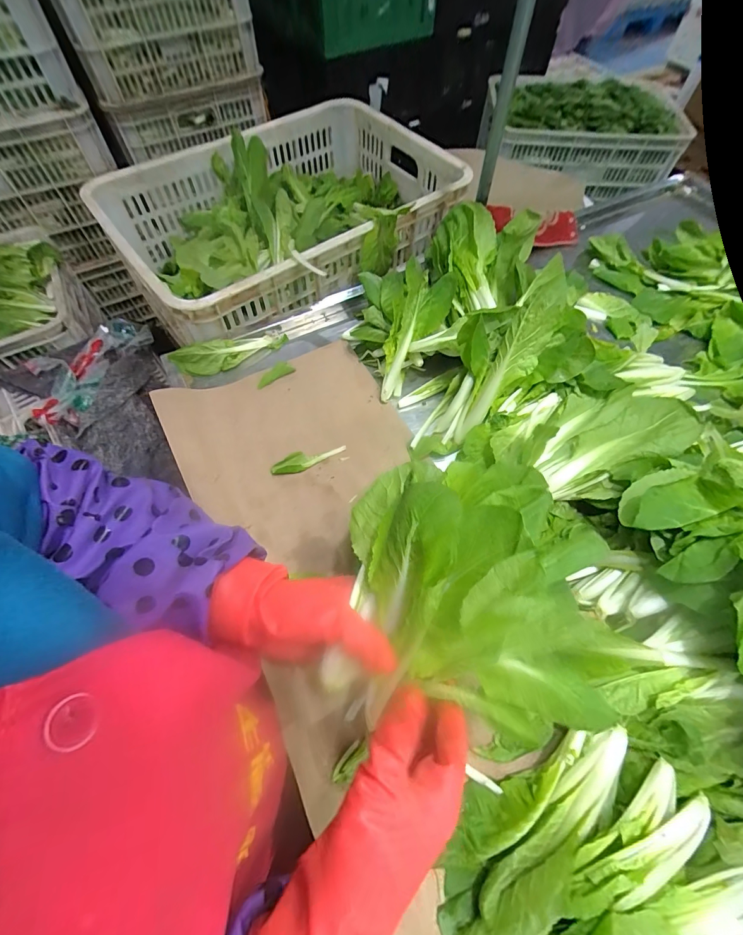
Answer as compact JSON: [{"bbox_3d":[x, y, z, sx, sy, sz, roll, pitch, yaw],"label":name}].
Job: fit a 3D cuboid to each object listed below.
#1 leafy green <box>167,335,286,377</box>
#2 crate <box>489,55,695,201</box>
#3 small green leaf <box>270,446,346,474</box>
[{"bbox_3d":[-0.204,-0.171,0.565,0.162,0.030,0.032,-20,64,-10],"label":"leafy green"},{"bbox_3d":[0.670,-1.100,1.252,0.556,0.203,0.404,1,62,0],"label":"crate"},{"bbox_3d":[-0.081,-0.011,0.500,0.097,0.006,0.026,-20,64,-10],"label":"small green leaf"}]

